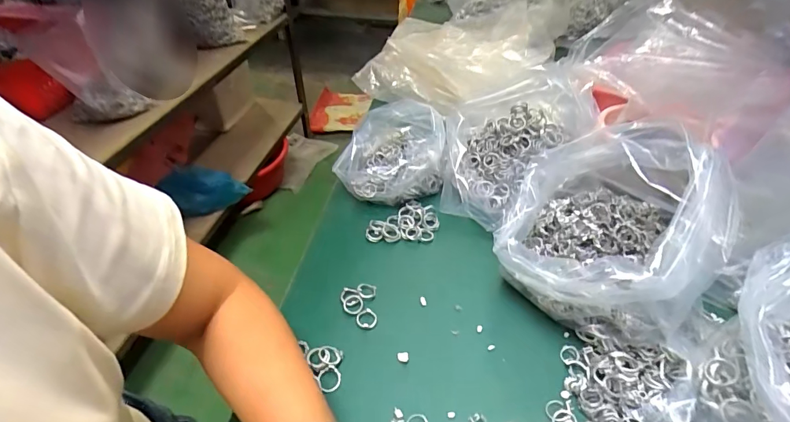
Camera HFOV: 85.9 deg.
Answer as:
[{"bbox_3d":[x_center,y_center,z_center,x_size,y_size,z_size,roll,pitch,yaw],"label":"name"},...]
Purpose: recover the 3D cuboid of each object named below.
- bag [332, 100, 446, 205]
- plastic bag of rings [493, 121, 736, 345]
[{"bbox_3d":[-0.003,-0.087,0.592,0.143,0.109,0.127,4,42,5],"label":"bag"},{"bbox_3d":[0.200,0.025,0.413,0.169,0.177,0.168,21,46,23],"label":"plastic bag of rings"}]

